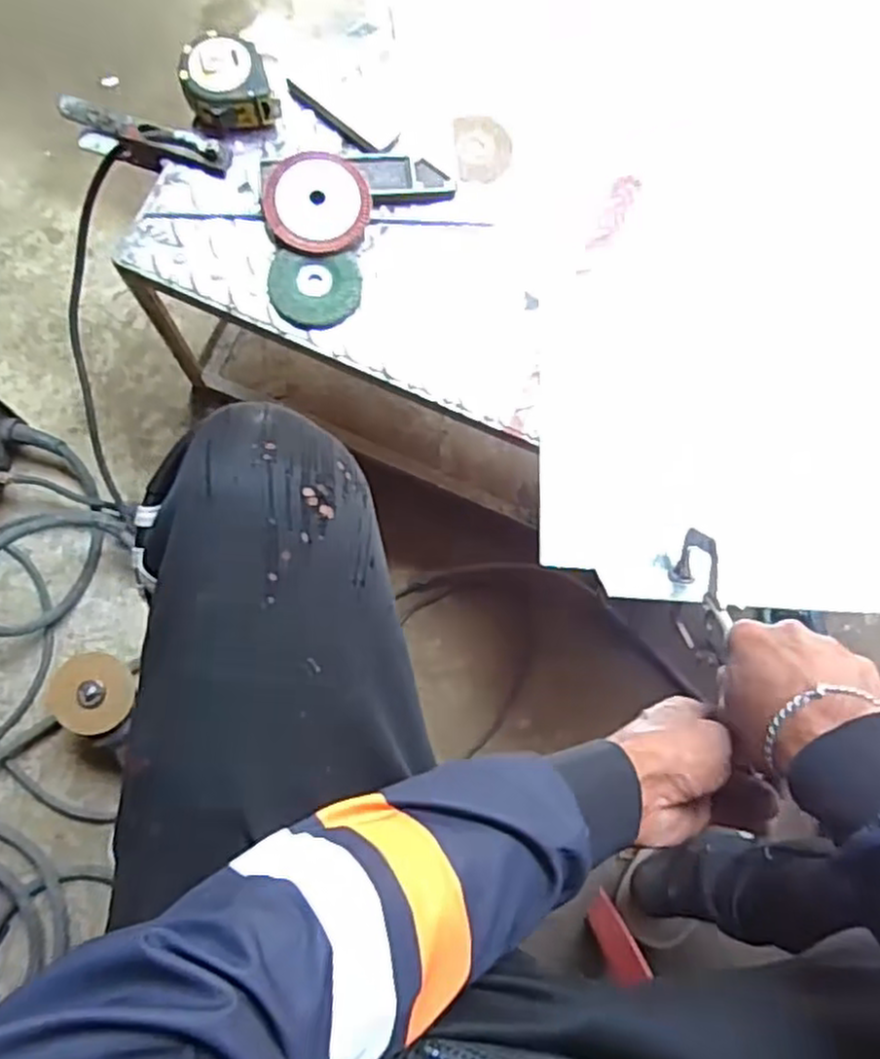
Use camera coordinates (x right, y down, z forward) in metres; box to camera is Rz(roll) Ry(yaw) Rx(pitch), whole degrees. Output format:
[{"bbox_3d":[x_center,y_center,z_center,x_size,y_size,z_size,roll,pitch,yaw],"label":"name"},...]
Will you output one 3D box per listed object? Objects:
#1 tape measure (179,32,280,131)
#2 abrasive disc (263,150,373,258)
[{"bbox_3d":[-0.198,-0.415,0.679,0.077,0.045,0.073,0,82,-3],"label":"tape measure"},{"bbox_3d":[-0.112,-0.299,0.674,0.093,0.019,0.099,1,79,-4],"label":"abrasive disc"}]

